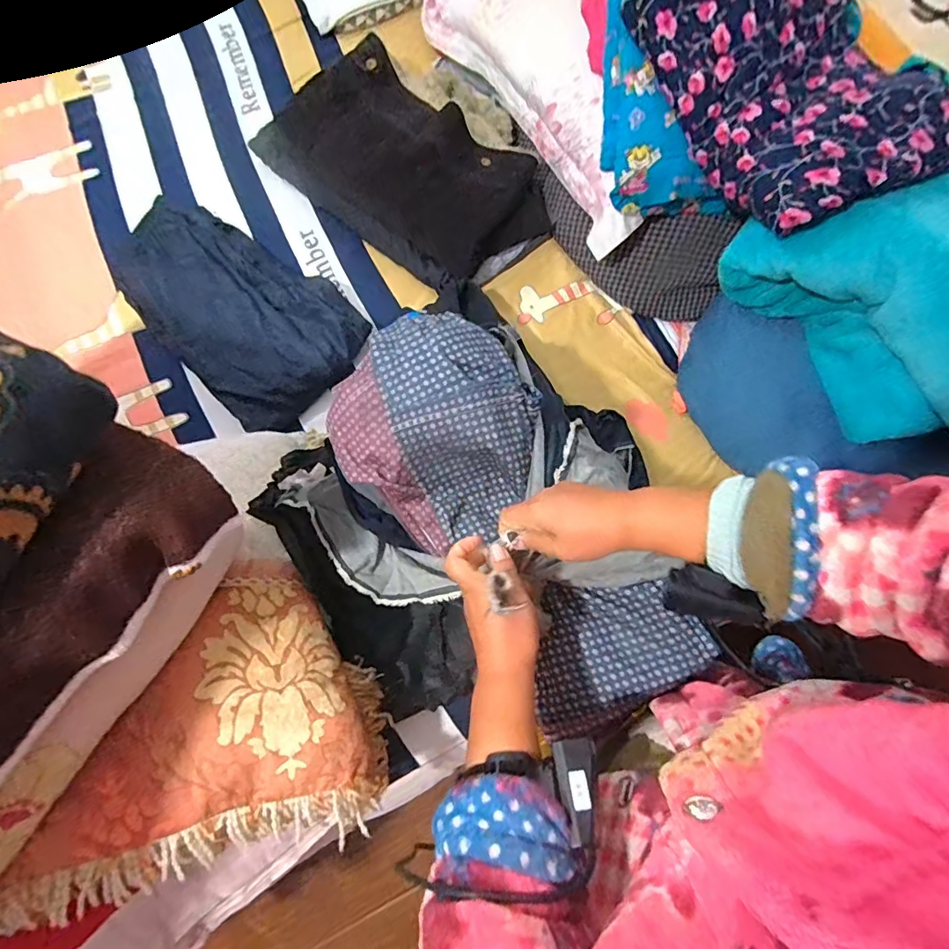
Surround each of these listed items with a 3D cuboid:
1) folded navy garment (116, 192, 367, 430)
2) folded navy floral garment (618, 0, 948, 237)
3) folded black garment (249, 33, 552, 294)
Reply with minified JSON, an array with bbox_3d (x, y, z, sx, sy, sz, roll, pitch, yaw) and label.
[{"bbox_3d":[-0.458,-0.330,0.976,0.503,0.079,0.297,44,79,8],"label":"folded navy garment"},{"bbox_3d":[0.468,-0.585,0.752,0.298,0.141,0.477,-26,78,-8],"label":"folded navy floral garment"},{"bbox_3d":[-0.155,-0.638,1.027,0.605,0.131,0.306,41,78,8],"label":"folded black garment"}]

